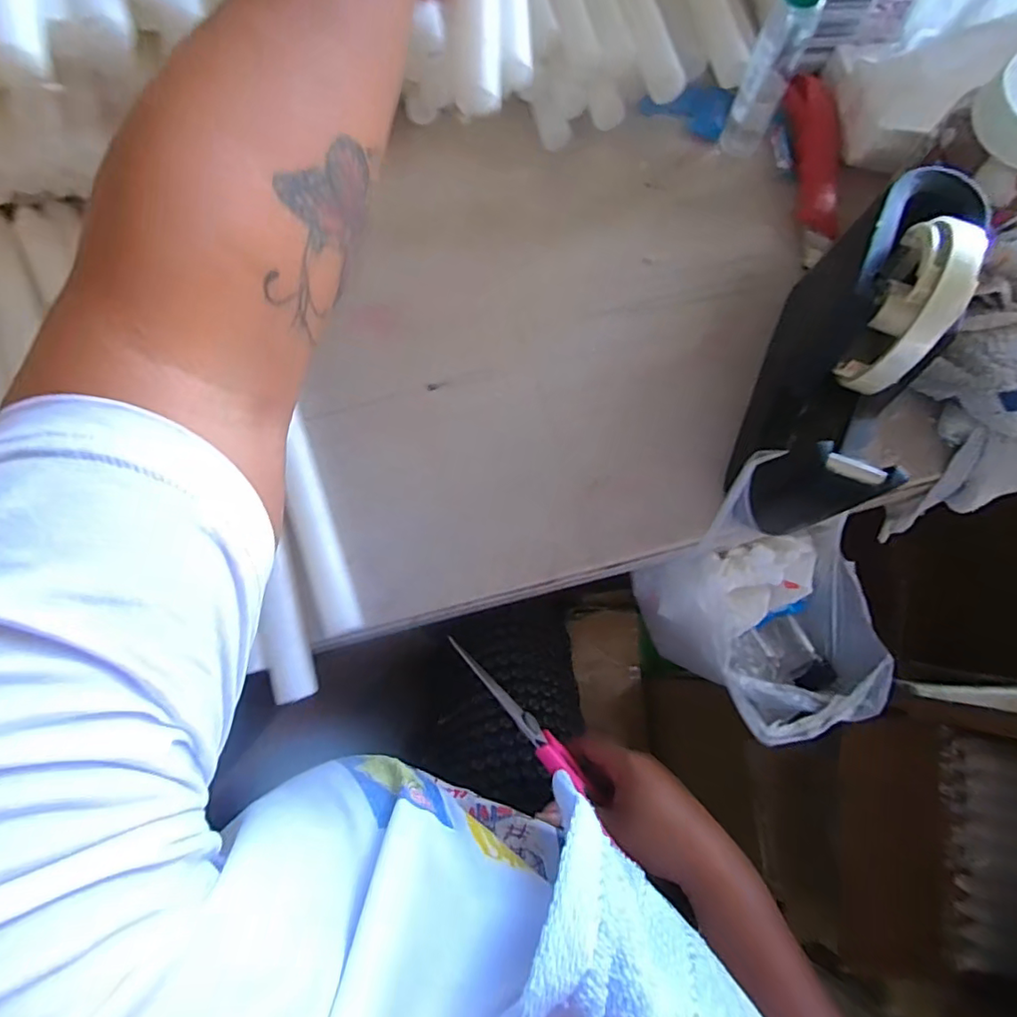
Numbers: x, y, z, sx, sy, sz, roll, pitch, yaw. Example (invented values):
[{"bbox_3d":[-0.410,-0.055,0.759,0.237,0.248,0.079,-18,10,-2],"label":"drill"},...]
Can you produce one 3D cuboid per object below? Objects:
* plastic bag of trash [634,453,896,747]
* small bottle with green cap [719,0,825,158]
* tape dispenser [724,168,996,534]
[{"bbox_3d":[0.185,0.081,0.403,0.177,0.162,0.133,40,82,9],"label":"plastic bag of trash"},{"bbox_3d":[0.170,-0.286,0.350,0.029,0.129,0.027,25,80,6],"label":"small bottle with green cap"},{"bbox_3d":[0.189,-0.083,0.308,0.066,0.135,0.182,22,79,6],"label":"tape dispenser"}]

